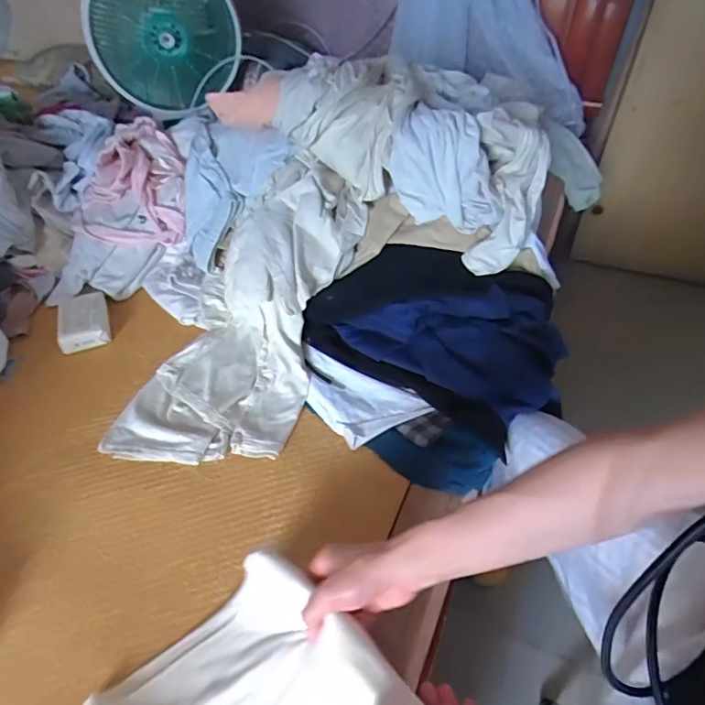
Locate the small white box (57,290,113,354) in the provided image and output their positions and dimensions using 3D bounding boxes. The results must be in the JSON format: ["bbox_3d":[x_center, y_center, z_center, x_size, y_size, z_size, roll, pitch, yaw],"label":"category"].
[{"bbox_3d":[-0.414,-0.050,0.789,0.069,0.032,0.114,-17,48,-15],"label":"small white box"}]

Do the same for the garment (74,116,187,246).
[{"bbox_3d":[-0.387,-0.290,0.882,0.190,0.126,0.184,-9,47,-8],"label":"garment"}]

